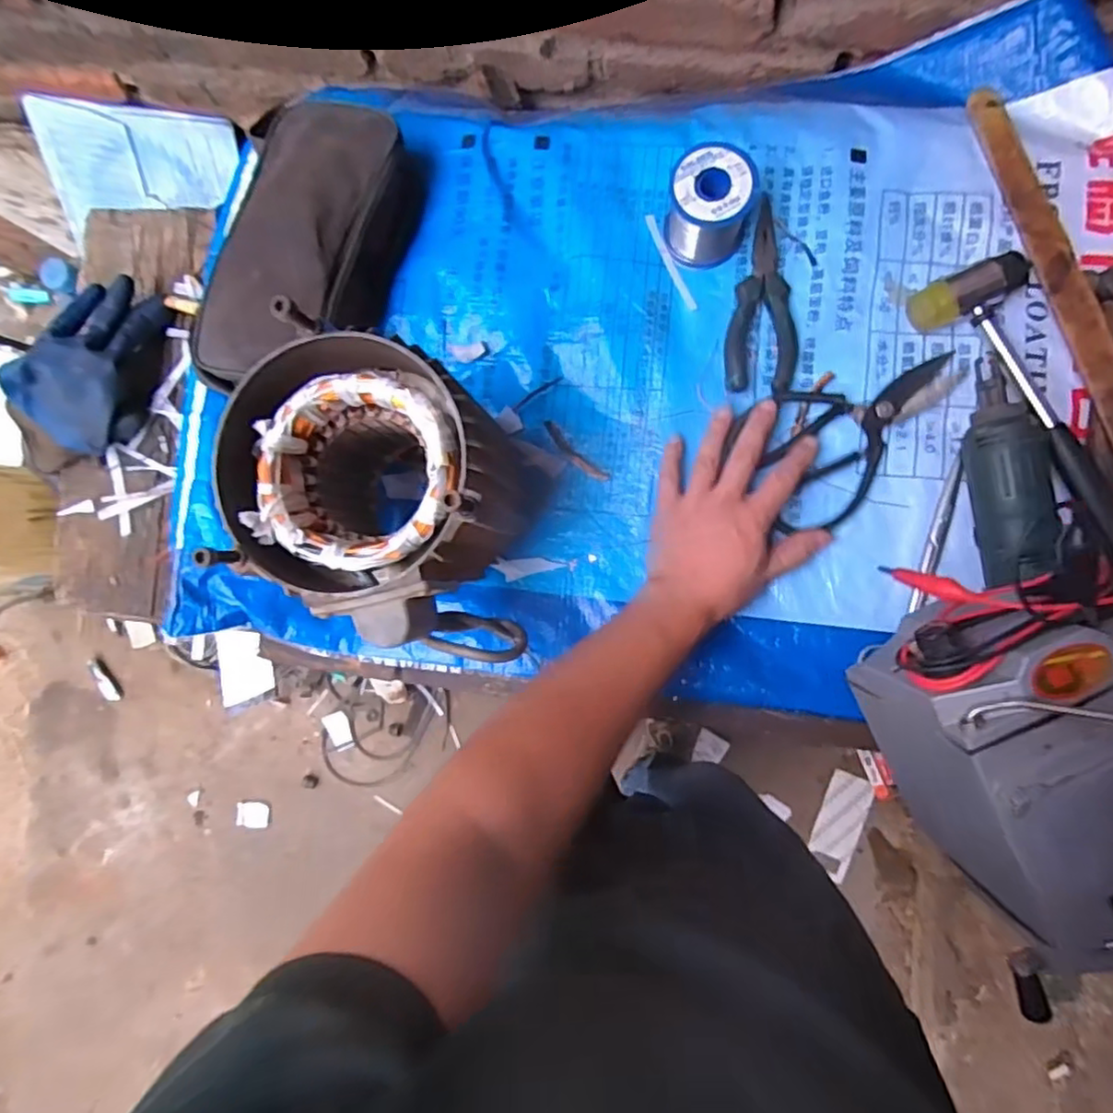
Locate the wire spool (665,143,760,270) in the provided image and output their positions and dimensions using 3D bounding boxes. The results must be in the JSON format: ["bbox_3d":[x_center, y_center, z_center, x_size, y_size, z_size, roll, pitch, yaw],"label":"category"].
[{"bbox_3d":[0.118,-0.269,0.500,0.061,0.061,0.059,0,88,6],"label":"wire spool"}]

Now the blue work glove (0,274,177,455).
[{"bbox_3d":[-0.402,-0.167,0.559,0.080,0.071,0.155,21,90,6],"label":"blue work glove"}]

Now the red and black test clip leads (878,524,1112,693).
[{"bbox_3d":[0.203,0.019,0.306,0.099,0.058,0.045,-28,85,4],"label":"red and black test clip leads"}]

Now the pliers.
[{"bbox_3d":[0.166,-0.208,0.512,0.056,0.017,0.155,4,88,6],"label":"pliers"}]

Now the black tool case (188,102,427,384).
[{"bbox_3d":[-0.198,-0.244,0.522,0.130,0.072,0.233,12,89,6],"label":"black tool case"}]

